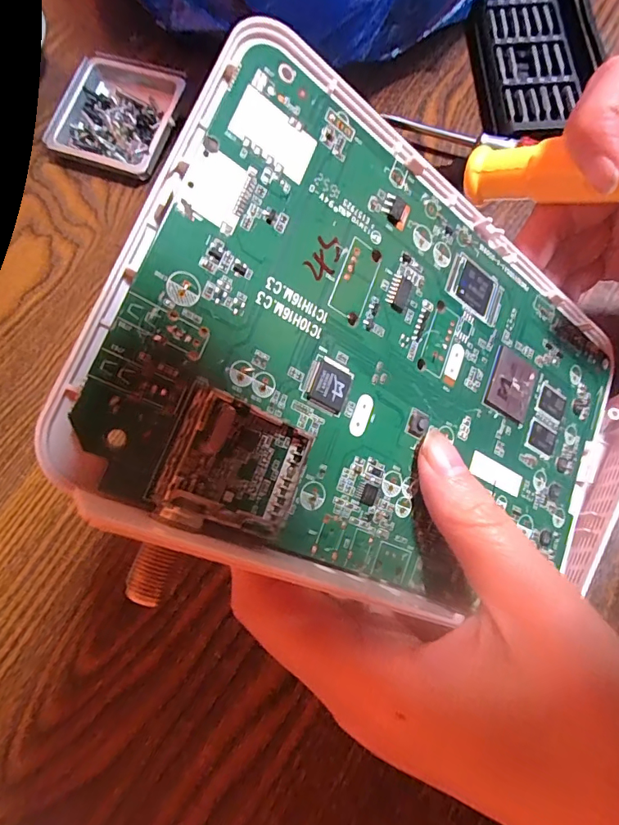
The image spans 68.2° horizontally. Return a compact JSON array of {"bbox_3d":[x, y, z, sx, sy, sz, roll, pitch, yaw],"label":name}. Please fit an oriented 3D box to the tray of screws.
[{"bbox_3d":[-0.118,-0.181,0.278,0.078,0.019,0.068,20,73,8],"label":"tray of screws"}]

